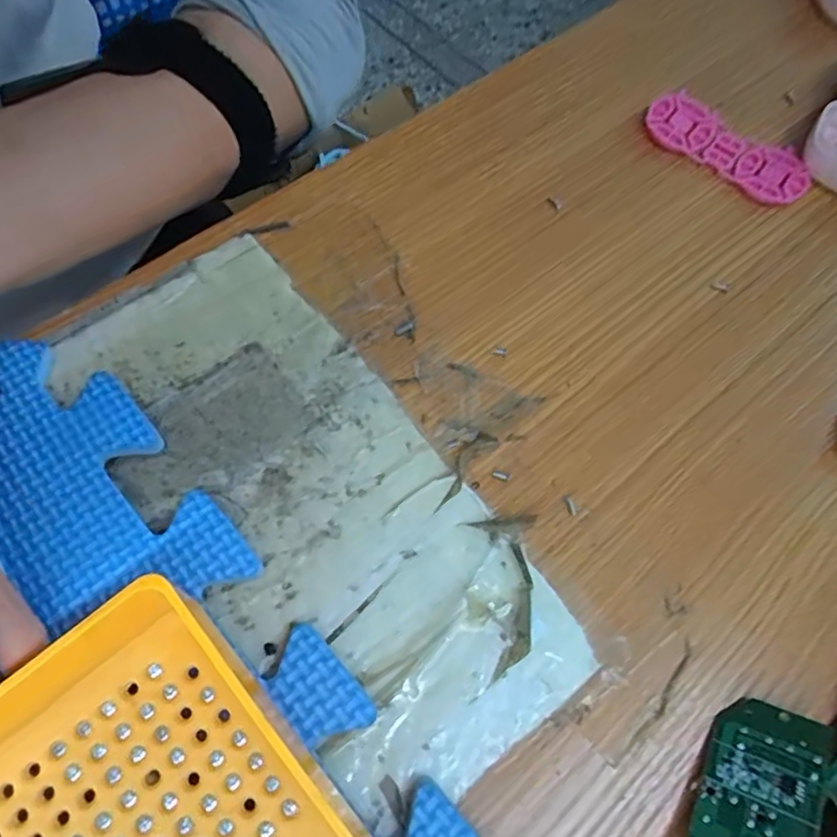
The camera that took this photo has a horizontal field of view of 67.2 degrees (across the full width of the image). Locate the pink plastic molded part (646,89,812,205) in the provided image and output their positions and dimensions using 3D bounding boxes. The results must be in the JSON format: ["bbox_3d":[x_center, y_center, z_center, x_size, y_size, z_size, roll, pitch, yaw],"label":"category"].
[{"bbox_3d":[0.138,-0.121,0.282,0.074,0.010,0.030,42,71,16],"label":"pink plastic molded part"}]

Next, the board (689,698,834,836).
[{"bbox_3d":[0.093,0.109,0.173,0.029,0.004,0.060,13,54,31],"label":"board"}]

